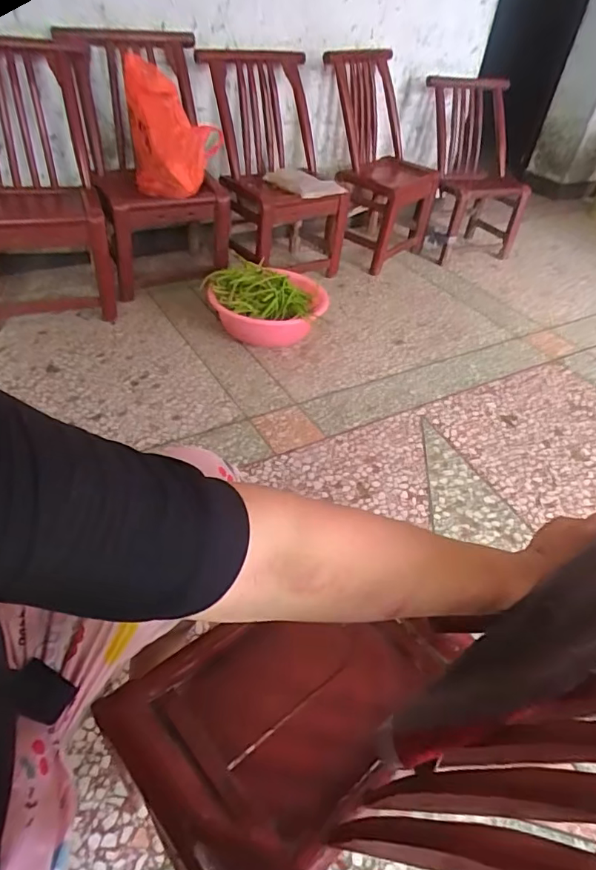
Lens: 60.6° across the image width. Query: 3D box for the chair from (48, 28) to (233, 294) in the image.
[{"bbox_3d":[-0.432,-0.779,1.558,0.362,0.681,0.342,-19,48,-27],"label":"chair"}]

